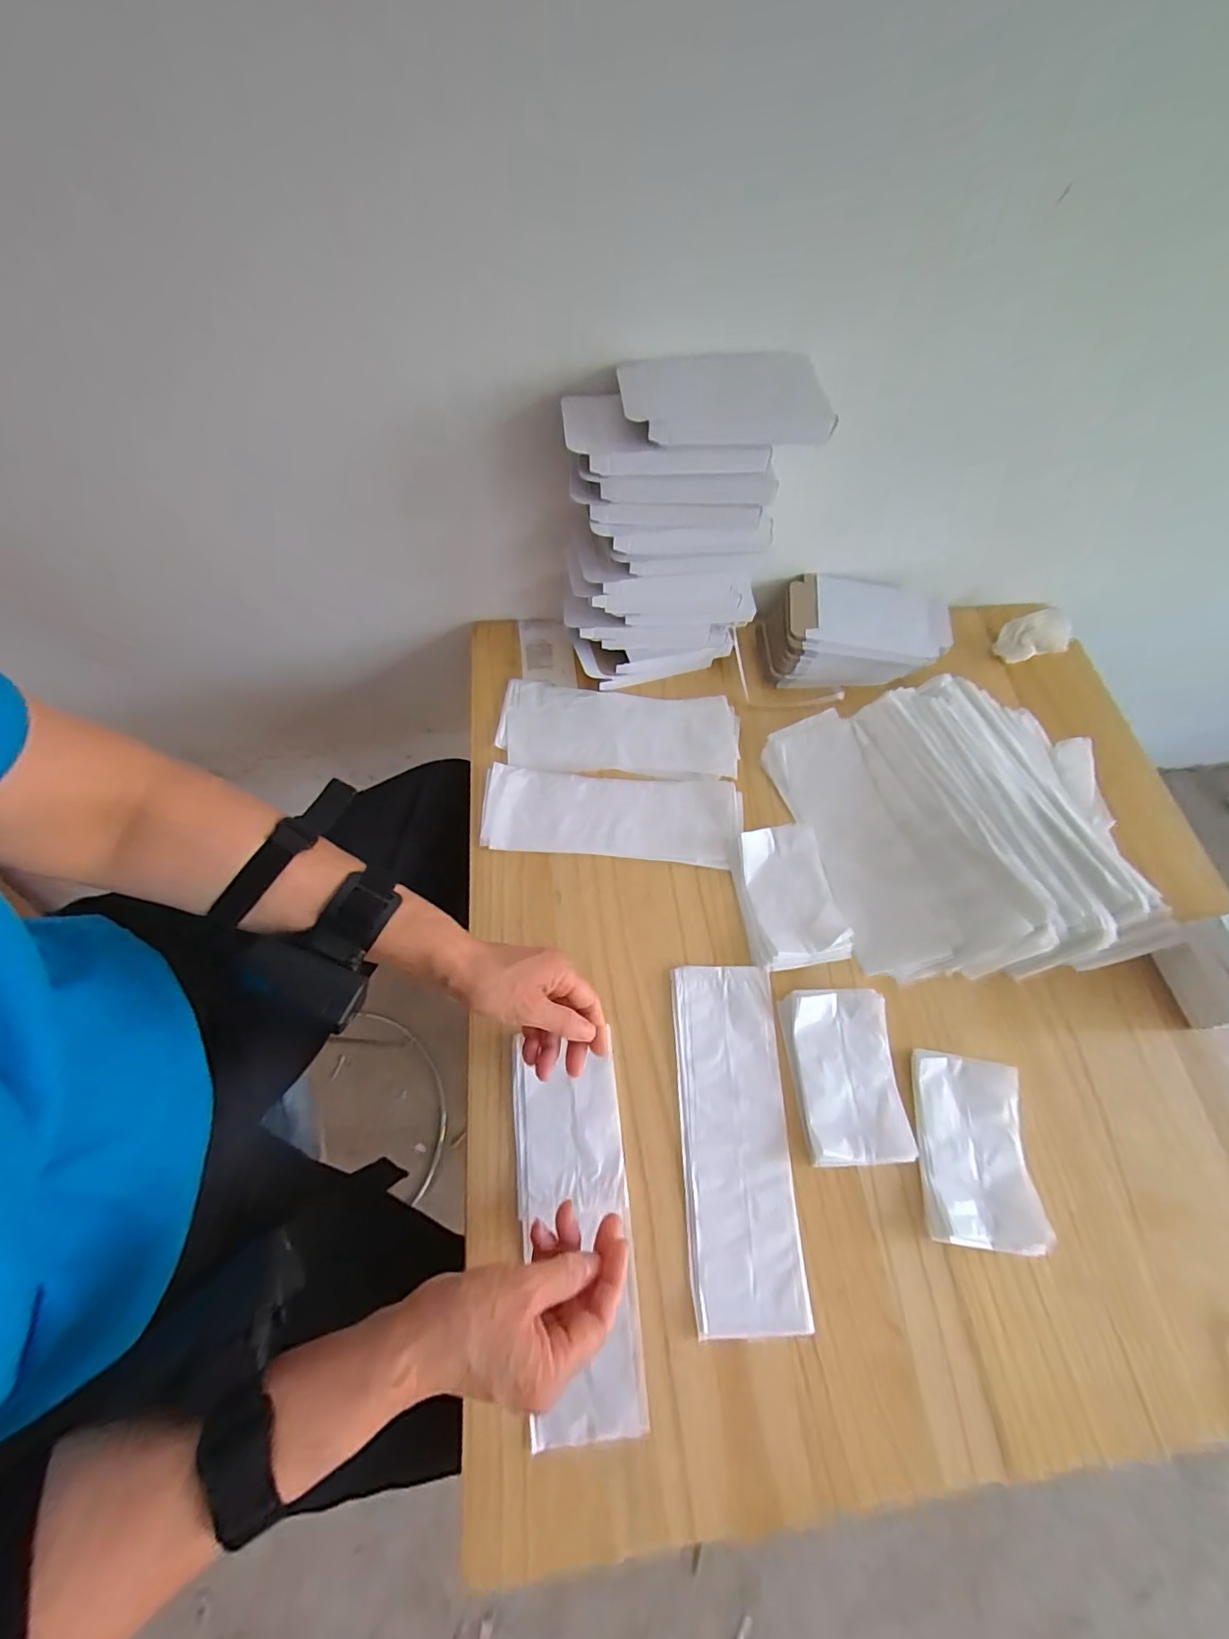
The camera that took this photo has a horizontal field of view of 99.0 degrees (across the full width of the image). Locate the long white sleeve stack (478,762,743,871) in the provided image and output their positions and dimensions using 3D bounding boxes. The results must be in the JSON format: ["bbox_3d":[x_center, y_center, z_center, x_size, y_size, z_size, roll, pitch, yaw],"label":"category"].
[{"bbox_3d":[-0.002,-0.005,0.533,0.255,0.013,0.091,4,65,-1],"label":"long white sleeve stack"}]

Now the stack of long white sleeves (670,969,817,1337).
[{"bbox_3d":[0.096,0.249,0.422,0.086,0.009,0.248,0,65,-3],"label":"stack of long white sleeves"}]

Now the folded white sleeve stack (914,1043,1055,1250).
[{"bbox_3d":[0.284,0.260,0.417,0.081,0.019,0.129,6,65,0],"label":"folded white sleeve stack"}]

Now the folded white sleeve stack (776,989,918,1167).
[{"bbox_3d":[0.191,0.210,0.436,0.085,0.016,0.128,-1,65,-3],"label":"folded white sleeve stack"}]

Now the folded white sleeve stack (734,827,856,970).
[{"bbox_3d":[0.164,0.071,0.497,0.088,0.017,0.130,-7,65,-6],"label":"folded white sleeve stack"}]

